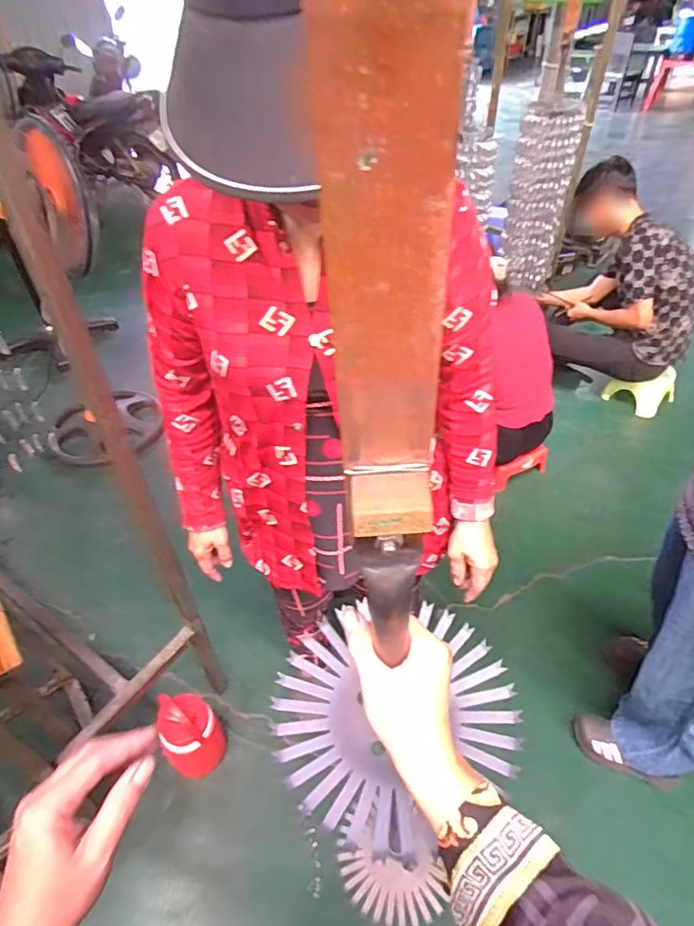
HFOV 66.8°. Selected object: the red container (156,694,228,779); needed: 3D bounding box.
[{"bbox_3d":[-0.372,0.660,1.271,0.131,0.261,0.137,-19,48,-19],"label":"red container"}]

